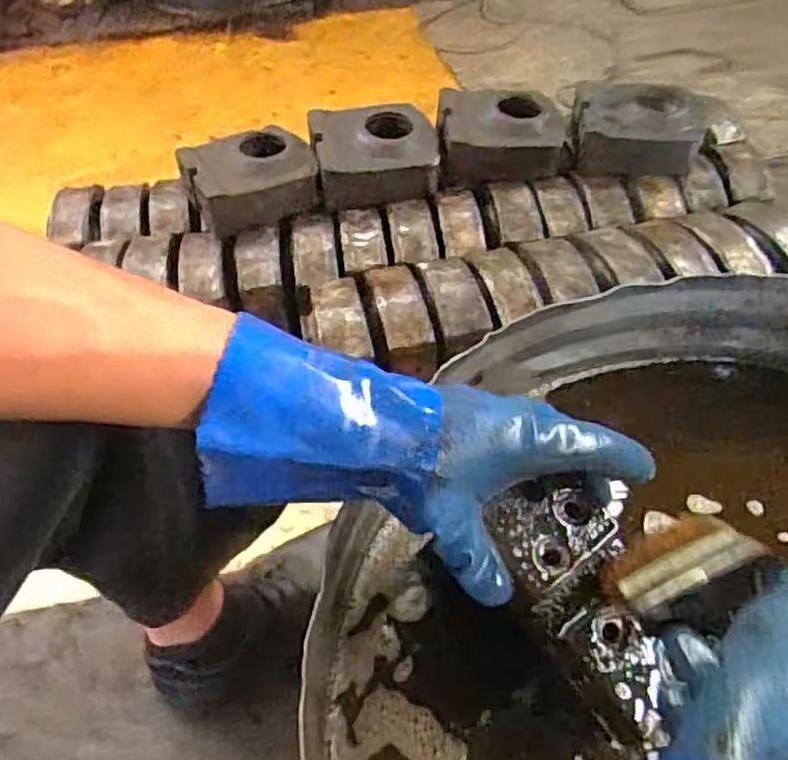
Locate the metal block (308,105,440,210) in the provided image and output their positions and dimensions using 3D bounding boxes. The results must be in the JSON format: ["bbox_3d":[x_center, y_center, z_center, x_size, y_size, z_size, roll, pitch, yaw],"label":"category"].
[{"bbox_3d":[-0.028,-0.346,1.072,0.183,0.086,0.155,-9,48,-4],"label":"metal block"}]

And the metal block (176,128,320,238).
[{"bbox_3d":[-0.215,-0.304,1.064,0.189,0.080,0.126,-18,50,-12],"label":"metal block"}]

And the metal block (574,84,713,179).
[{"bbox_3d":[0.379,-0.394,1.084,0.193,0.076,0.151,7,49,10],"label":"metal block"}]

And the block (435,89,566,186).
[{"bbox_3d":[0.165,-0.381,1.087,0.191,0.086,0.153,-3,48,1],"label":"block"}]

